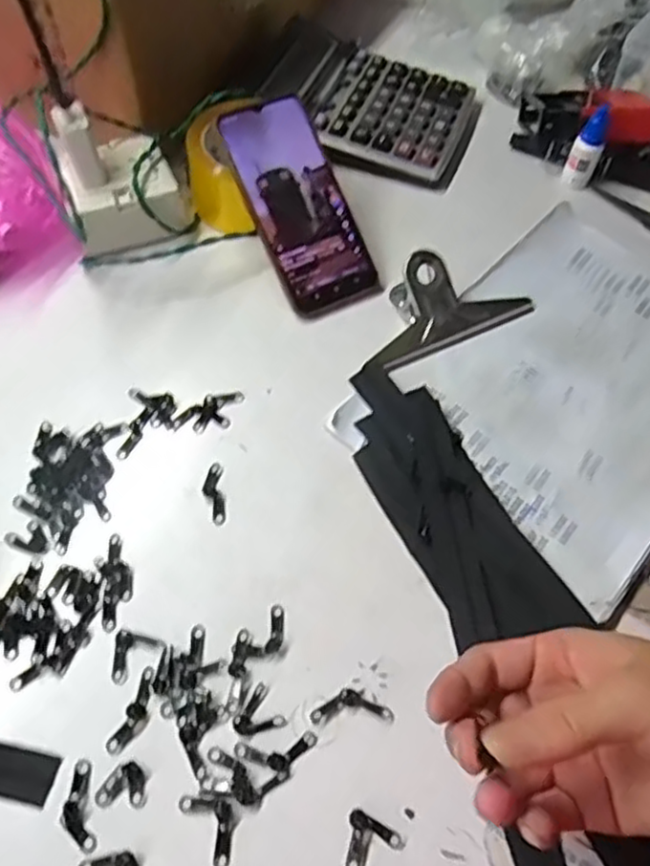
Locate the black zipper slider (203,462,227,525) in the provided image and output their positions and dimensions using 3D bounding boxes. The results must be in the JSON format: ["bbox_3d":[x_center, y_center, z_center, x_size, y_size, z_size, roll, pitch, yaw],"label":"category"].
[{"bbox_3d":[-0.071,0.038,0.446,0.012,0.004,0.044,-4,58,-7],"label":"black zipper slider"}]

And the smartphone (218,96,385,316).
[{"bbox_3d":[-0.019,-0.173,0.535,0.078,0.012,0.164,-26,94,-19],"label":"smartphone"}]

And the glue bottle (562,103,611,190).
[{"bbox_3d":[0.229,-0.249,0.604,0.026,0.065,0.022,22,59,10],"label":"glue bottle"}]

